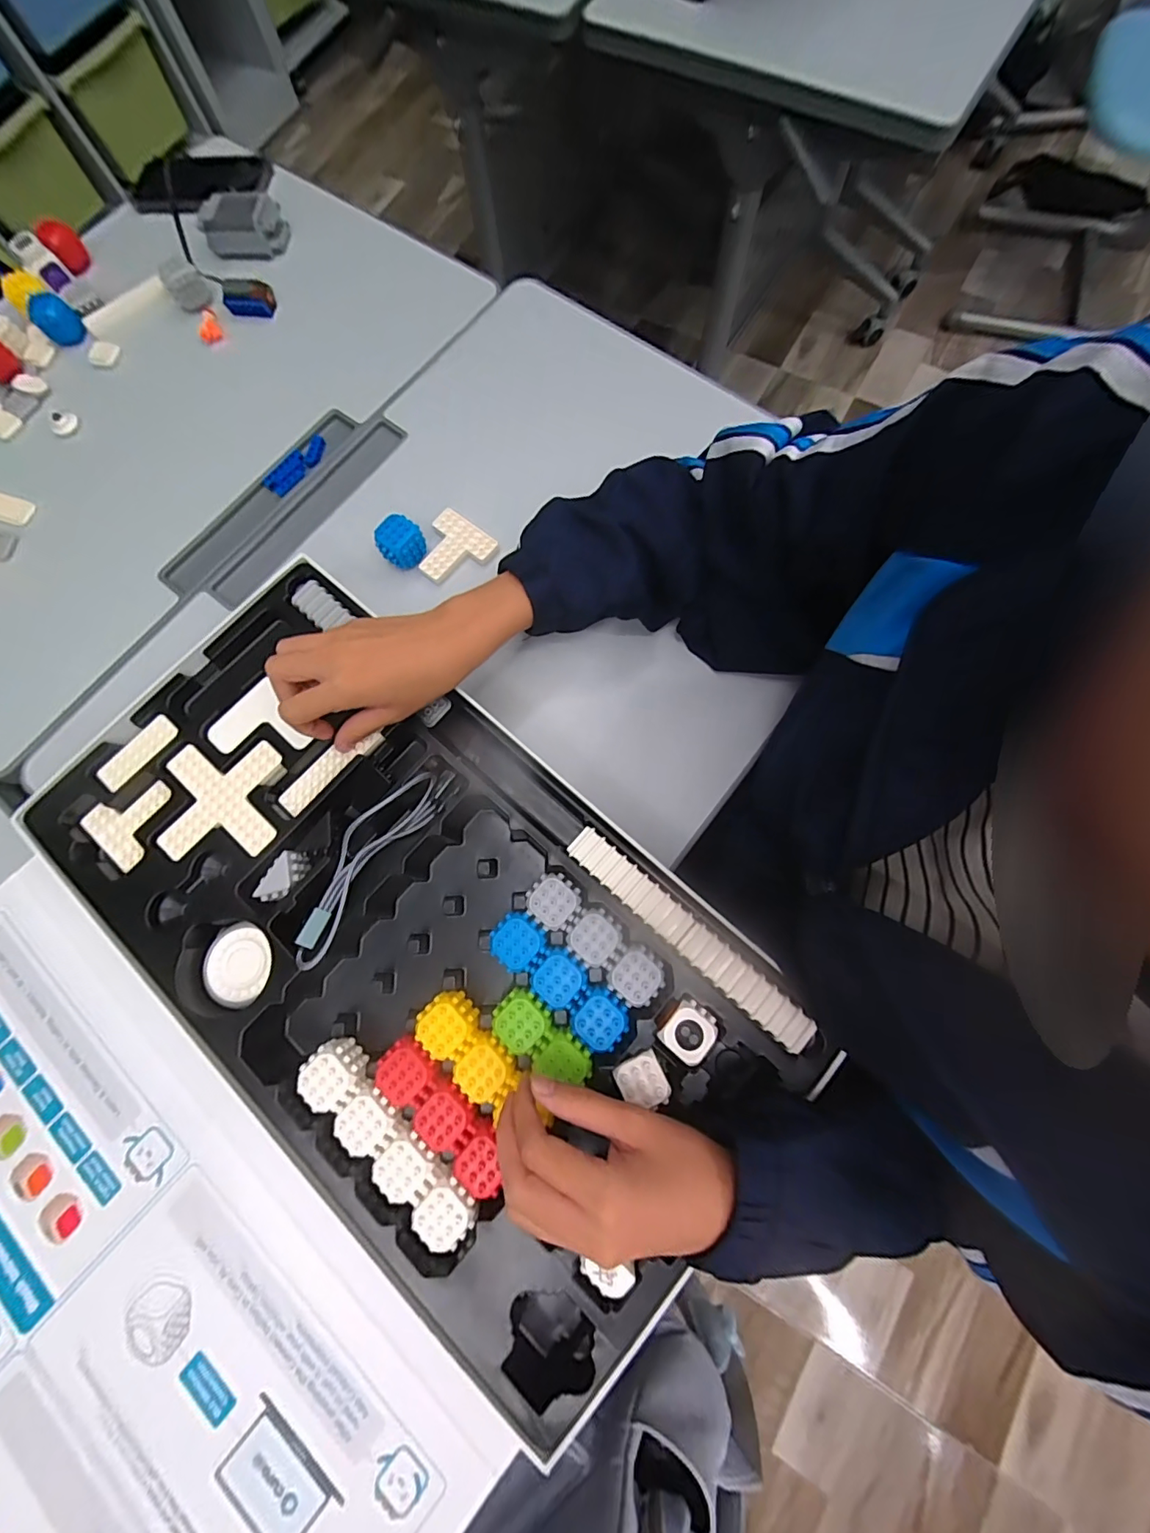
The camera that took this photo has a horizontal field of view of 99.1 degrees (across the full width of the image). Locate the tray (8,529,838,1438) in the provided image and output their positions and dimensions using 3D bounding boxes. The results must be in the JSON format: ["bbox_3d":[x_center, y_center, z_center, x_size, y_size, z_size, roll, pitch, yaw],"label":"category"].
[{"bbox_3d":[-0.124,0.108,0.358,0.531,0.053,0.291,40,79,10],"label":"tray"}]

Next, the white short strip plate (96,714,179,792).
[{"bbox_3d":[-0.334,-0.011,0.375,0.026,0.004,0.065,41,82,11],"label":"white short strip plate"}]

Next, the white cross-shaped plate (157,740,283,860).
[{"bbox_3d":[-0.265,0.024,0.367,0.080,0.006,0.082,-4,77,2],"label":"white cross-shaped plate"}]

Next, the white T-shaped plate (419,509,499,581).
[{"bbox_3d":[-0.111,-0.196,0.449,0.064,0.015,0.063,33,81,10],"label":"white T-shaped plate"}]

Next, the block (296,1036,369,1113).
[{"bbox_3d":[-0.165,0.213,0.340,0.041,0.032,0.034,42,82,11],"label":"block"}]

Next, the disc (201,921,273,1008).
[{"bbox_3d":[-0.242,0.143,0.353,0.046,0.007,0.052,-39,78,-6],"label":"disc"}]

